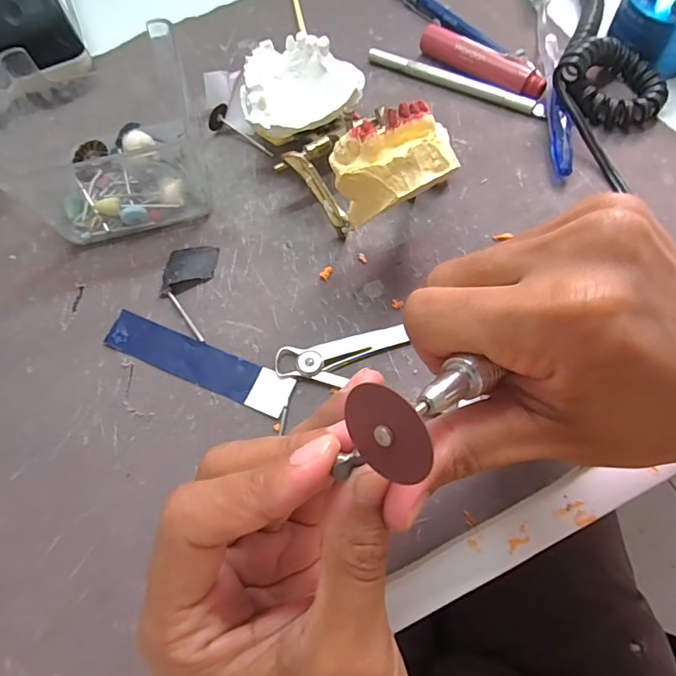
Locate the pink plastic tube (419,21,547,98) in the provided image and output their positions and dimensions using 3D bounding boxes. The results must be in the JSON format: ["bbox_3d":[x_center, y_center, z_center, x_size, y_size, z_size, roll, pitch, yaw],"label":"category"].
[{"bbox_3d":[0.091,-0.175,0.309,0.089,0.018,0.014,36,73,17],"label":"pink plastic tube"}]

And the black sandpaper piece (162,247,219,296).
[{"bbox_3d":[-0.082,-0.039,0.264,0.027,0.007,0.029,1,66,3],"label":"black sandpaper piece"}]

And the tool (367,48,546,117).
[{"bbox_3d":[0.075,-0.166,0.311,0.120,0.008,0.010,25,70,13],"label":"tool"}]

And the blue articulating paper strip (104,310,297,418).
[{"bbox_3d":[-0.071,0.012,0.243,0.101,0.004,0.021,21,69,12],"label":"blue articulating paper strip"}]

